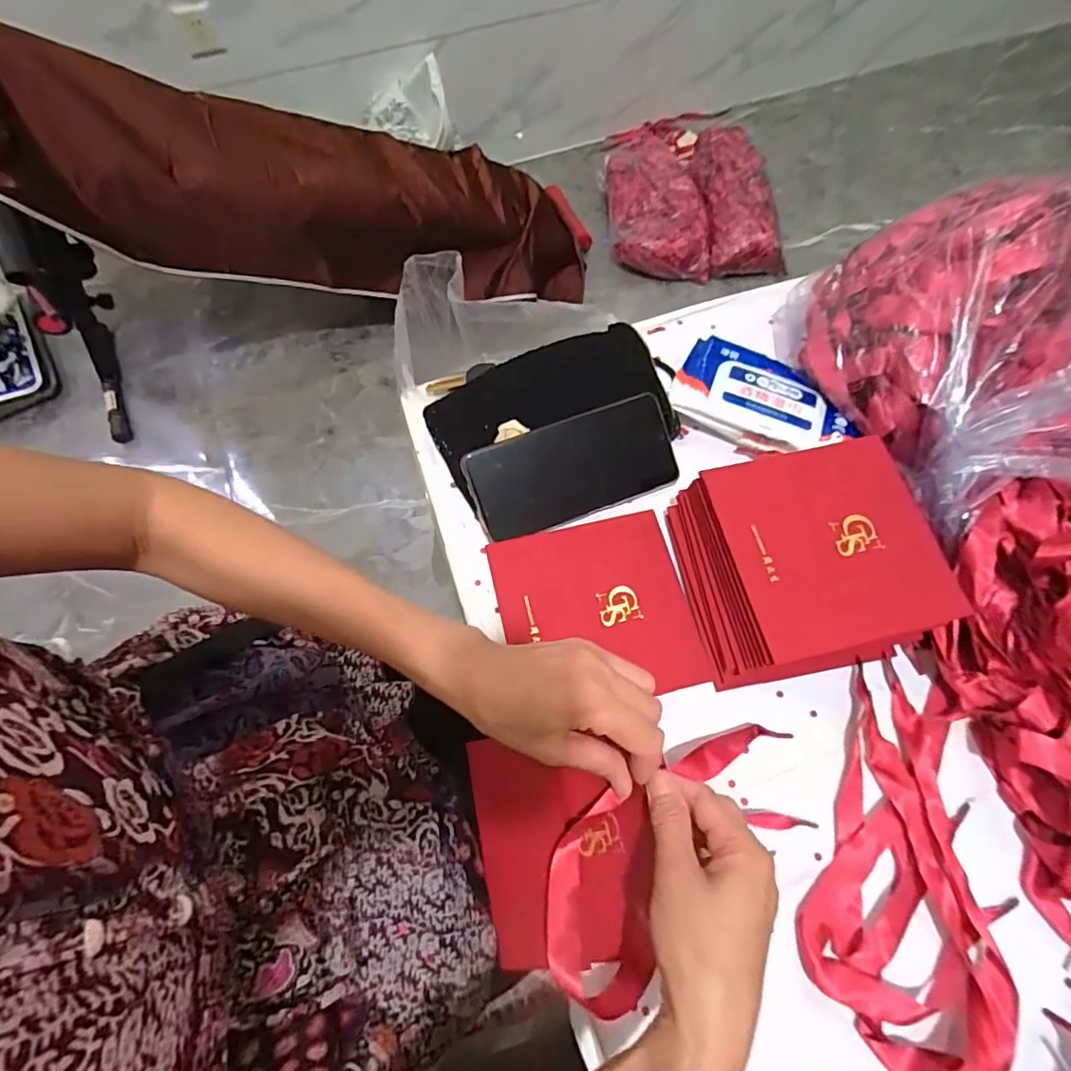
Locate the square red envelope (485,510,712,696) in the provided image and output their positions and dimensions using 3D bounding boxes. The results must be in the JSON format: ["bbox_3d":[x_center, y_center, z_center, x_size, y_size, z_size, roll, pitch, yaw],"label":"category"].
[{"bbox_3d":[0.045,0.056,0.422,0.136,0.015,0.136,-13,68,-5],"label":"square red envelope"}]

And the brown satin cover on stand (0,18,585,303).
[{"bbox_3d":[-0.471,-0.777,1.308,1.269,0.268,0.475,-4,66,-28],"label":"brown satin cover on stand"}]

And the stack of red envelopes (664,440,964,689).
[{"bbox_3d":[0.193,0.020,0.403,0.157,0.065,0.144,-10,68,-4],"label":"stack of red envelopes"}]

